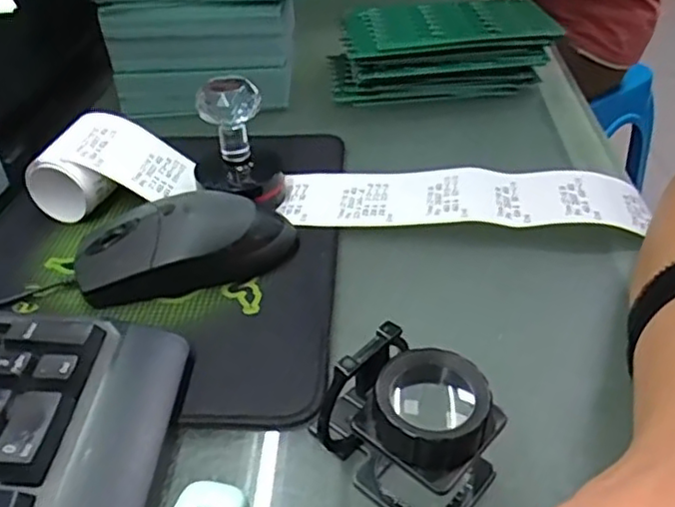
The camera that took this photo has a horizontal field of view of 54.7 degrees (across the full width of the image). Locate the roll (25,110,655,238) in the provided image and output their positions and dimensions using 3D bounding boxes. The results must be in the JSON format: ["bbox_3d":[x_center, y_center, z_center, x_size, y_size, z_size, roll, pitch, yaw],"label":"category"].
[{"bbox_3d":[-0.001,-0.047,0.382,0.350,0.039,0.069,2,38,7],"label":"roll"}]

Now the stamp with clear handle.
[{"bbox_3d":[-0.059,-0.063,0.376,0.051,0.068,0.047,-7,38,-4],"label":"stamp with clear handle"}]

